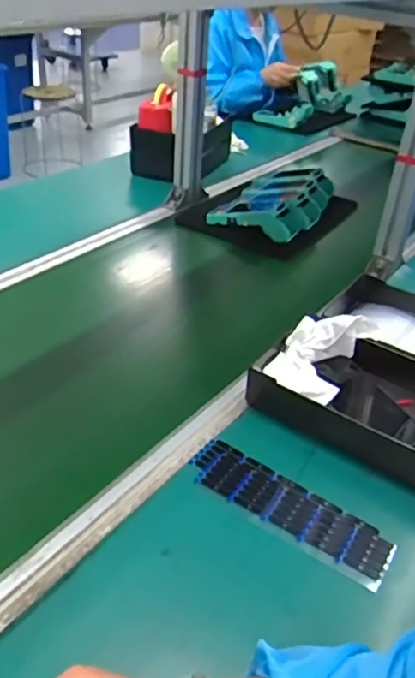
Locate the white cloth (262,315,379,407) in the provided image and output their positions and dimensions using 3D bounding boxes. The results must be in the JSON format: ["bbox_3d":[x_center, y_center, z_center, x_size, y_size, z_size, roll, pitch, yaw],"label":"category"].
[{"bbox_3d":[0.144,0.021,0.735,0.085,0.064,0.149,25,40,27],"label":"white cloth"}]

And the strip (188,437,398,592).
[{"bbox_3d":[0.078,0.175,0.596,0.218,0.014,0.067,26,40,28],"label":"strip"}]

